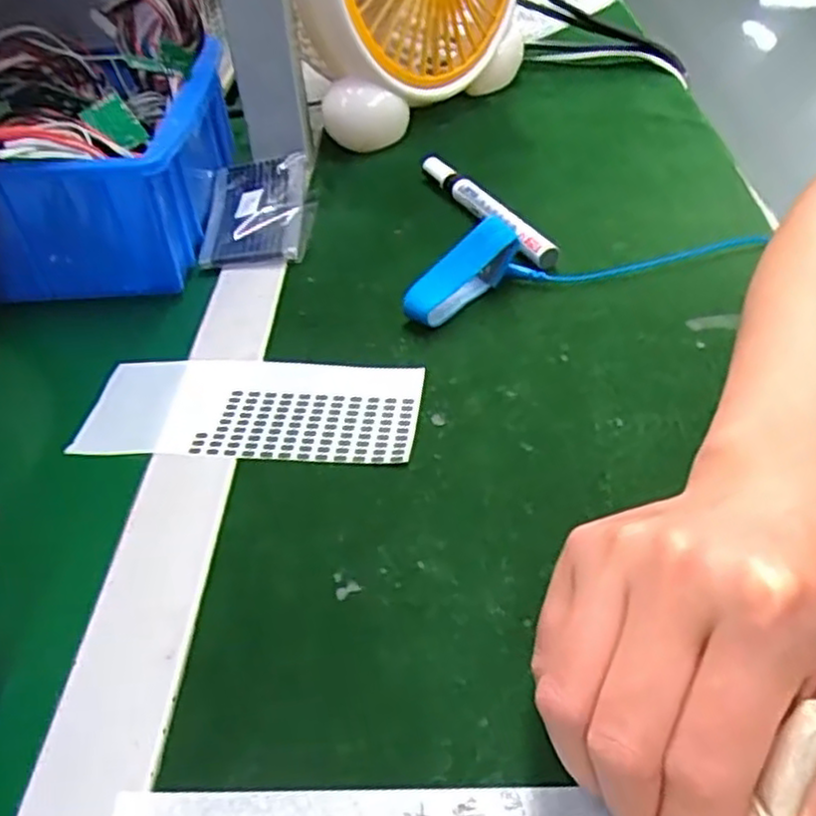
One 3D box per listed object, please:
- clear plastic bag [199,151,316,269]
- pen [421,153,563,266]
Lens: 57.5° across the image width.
[{"bbox_3d":[-0.098,-0.129,0.485,0.068,0.023,0.111,-6,43,-1],"label":"clear plastic bag"},{"bbox_3d":[0.050,-0.127,0.473,0.020,0.018,0.136,-20,45,-16],"label":"pen"}]

